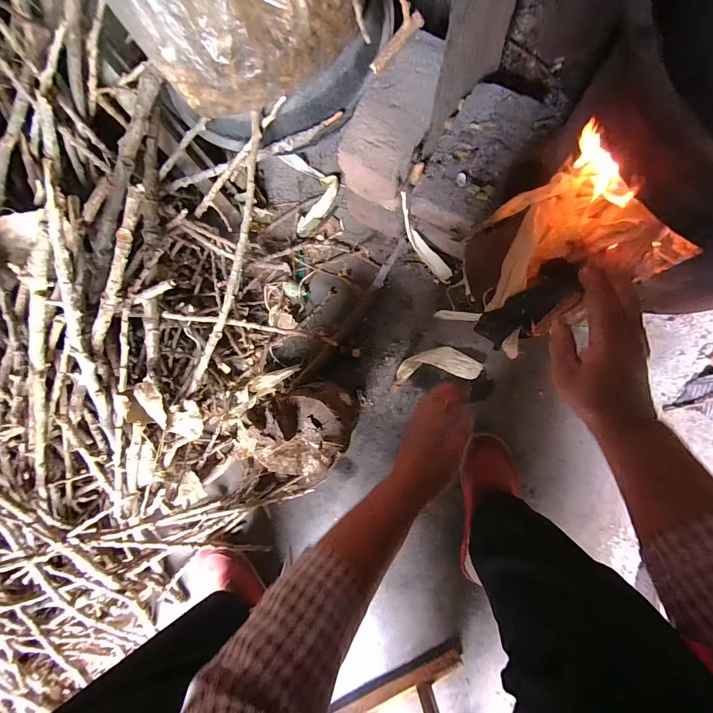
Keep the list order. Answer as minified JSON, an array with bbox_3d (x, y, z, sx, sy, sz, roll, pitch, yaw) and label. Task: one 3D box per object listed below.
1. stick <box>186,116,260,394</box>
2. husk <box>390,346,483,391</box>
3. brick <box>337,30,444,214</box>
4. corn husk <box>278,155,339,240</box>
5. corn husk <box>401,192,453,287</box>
[{"bbox_3d":[-0.192,-0.135,0.528,0.030,0.023,0.420,20,101,9],"label":"stick"},{"bbox_3d":[0.143,0.017,0.629,0.156,0.027,0.063,-9,83,7],"label":"husk"},{"bbox_3d":[0.060,-0.368,0.530,0.109,0.071,0.228,23,88,9],"label":"brick"},{"bbox_3d":[-0.088,-0.343,0.702,0.101,0.026,0.187,-14,83,6],"label":"corn husk"},{"bbox_3d":[0.116,-0.204,0.618,0.024,0.035,0.181,-41,120,2],"label":"corn husk"}]

